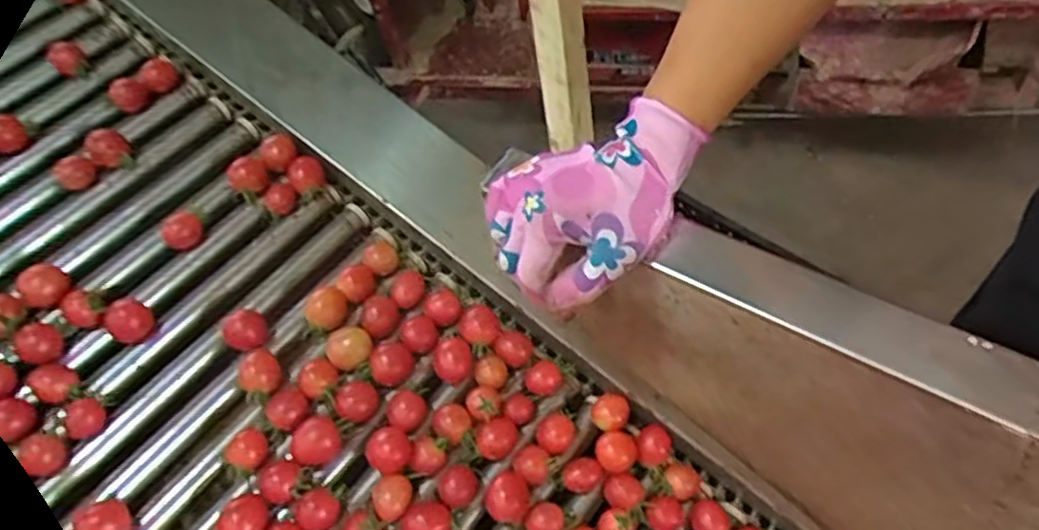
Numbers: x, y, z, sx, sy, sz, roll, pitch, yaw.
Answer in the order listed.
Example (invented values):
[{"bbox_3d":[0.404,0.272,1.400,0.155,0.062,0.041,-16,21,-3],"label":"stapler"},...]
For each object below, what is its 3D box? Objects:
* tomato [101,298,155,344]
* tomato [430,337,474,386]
[{"bbox_3d":[-0.279,0.042,0.503,0.023,0.031,0.028,27,57,26],"label":"tomato"},{"bbox_3d":[-0.050,0.072,0.527,0.029,0.022,0.030,-3,49,3],"label":"tomato"}]

